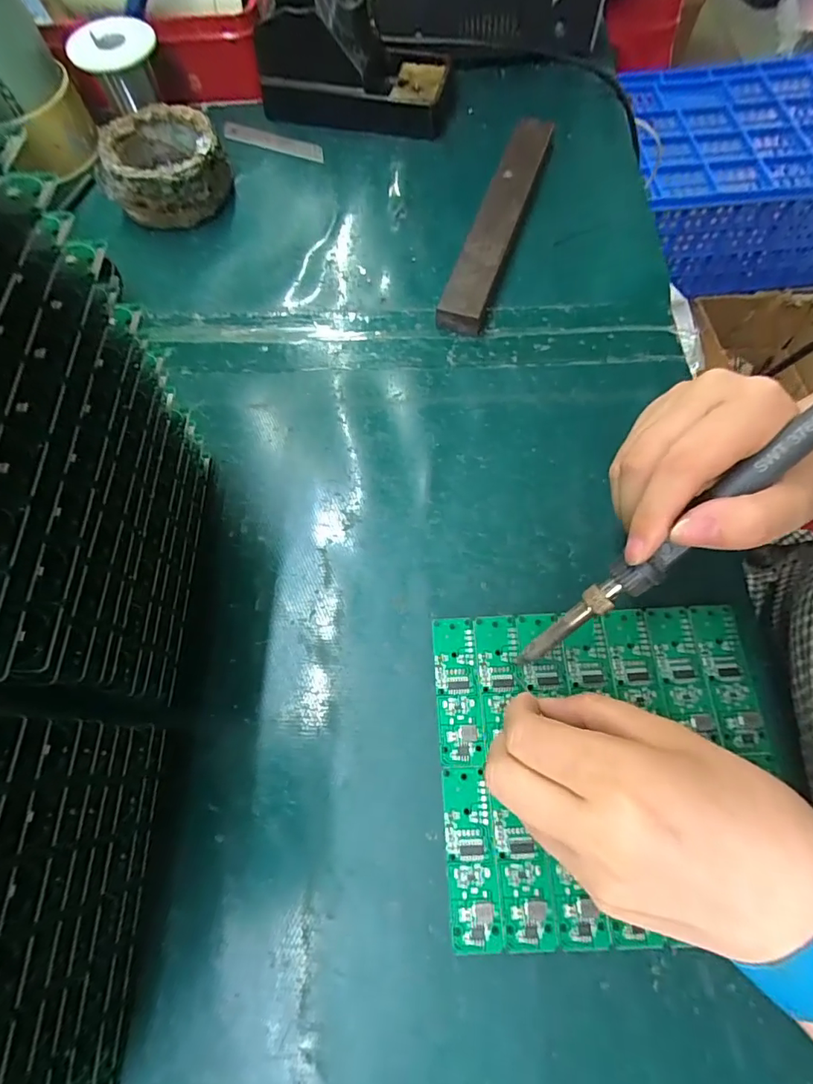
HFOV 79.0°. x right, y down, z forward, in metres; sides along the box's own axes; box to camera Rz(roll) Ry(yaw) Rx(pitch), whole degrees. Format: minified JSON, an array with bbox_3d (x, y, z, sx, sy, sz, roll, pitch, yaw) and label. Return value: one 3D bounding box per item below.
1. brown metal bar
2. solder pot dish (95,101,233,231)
[{"bbox_3d":[0.070,-0.239,0.363,0.031,0.018,0.211,18,70,9],"label":"brown metal bar"},{"bbox_3d":[-0.184,-0.284,0.376,0.089,0.045,0.080,-24,69,-8],"label":"solder pot dish"}]

